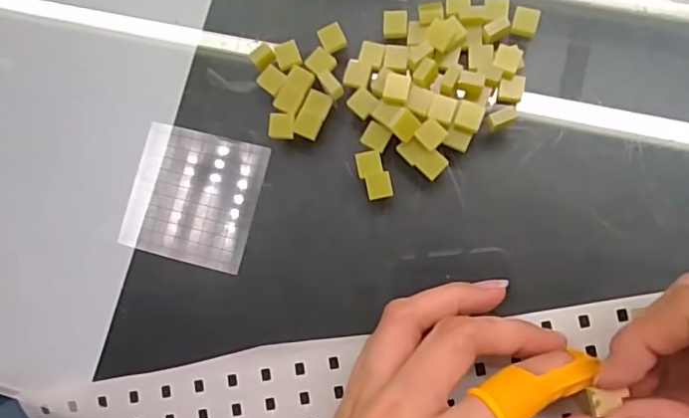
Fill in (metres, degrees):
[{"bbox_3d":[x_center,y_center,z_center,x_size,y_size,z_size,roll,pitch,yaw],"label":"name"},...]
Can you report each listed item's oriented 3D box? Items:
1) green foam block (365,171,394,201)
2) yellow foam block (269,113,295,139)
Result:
[{"bbox_3d":[0.015,-0.010,0.243,0.011,0.005,0.011,-12,81,4],"label":"green foam block"},{"bbox_3d":[-0.028,-0.036,0.250,0.011,0.004,0.011,5,82,7],"label":"yellow foam block"}]

